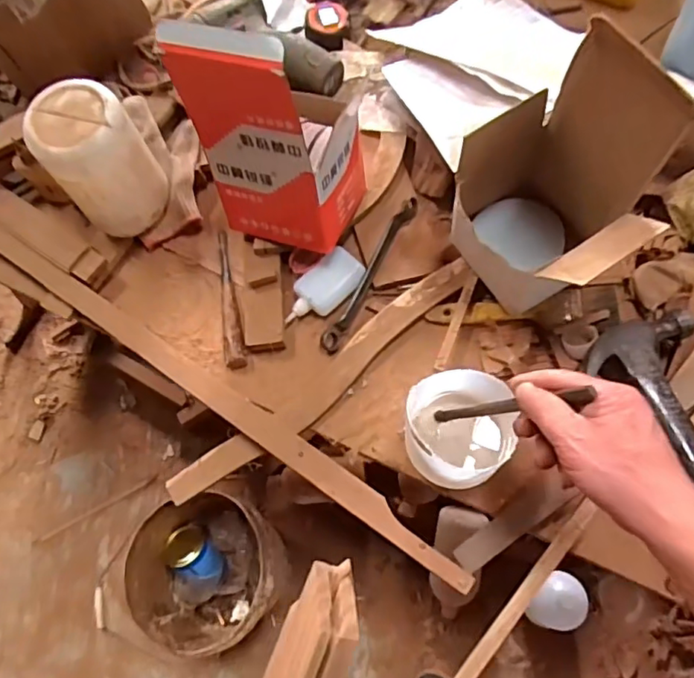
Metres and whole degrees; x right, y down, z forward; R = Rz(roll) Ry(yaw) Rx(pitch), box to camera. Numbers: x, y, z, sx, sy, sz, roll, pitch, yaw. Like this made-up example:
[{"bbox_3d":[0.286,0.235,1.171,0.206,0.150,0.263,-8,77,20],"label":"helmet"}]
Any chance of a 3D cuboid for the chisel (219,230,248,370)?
[{"bbox_3d":[-0.132,-0.049,0.634,0.022,0.014,0.172,-13,67,1],"label":"chisel"}]

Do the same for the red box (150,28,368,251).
[{"bbox_3d":[-0.066,-0.197,0.539,0.136,0.230,0.120,17,71,13],"label":"red box"}]

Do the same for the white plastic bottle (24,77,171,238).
[{"bbox_3d":[-0.256,-0.185,0.608,0.097,0.151,0.085,-29,68,-5],"label":"white plastic bottle"}]

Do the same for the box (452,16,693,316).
[{"bbox_3d":[0.177,-0.116,0.500,0.121,0.226,0.158,-34,69,-8],"label":"box"}]

